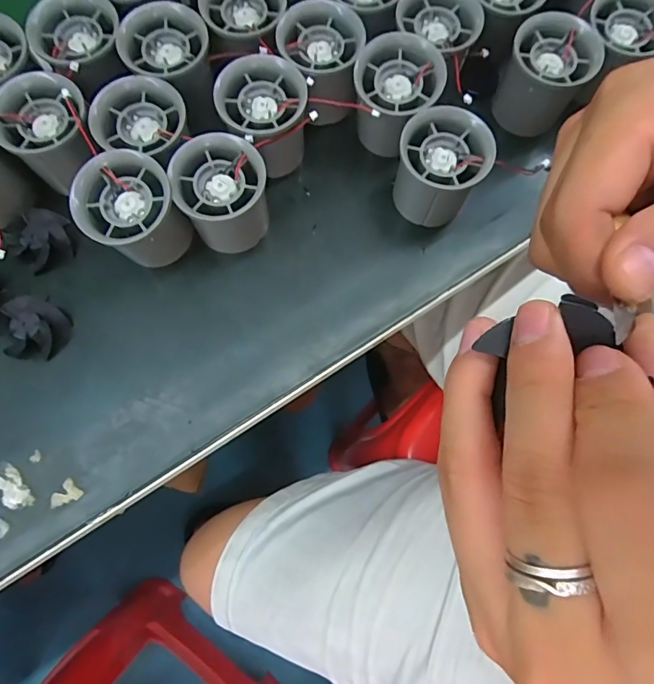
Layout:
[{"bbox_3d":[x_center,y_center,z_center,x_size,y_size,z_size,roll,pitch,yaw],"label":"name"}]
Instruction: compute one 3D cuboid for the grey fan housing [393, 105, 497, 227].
[{"bbox_3d":[0.071,-0.109,0.296,0.054,0.060,0.056,0,75,0],"label":"grey fan housing"}]

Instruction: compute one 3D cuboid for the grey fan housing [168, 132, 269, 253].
[{"bbox_3d":[-0.064,-0.091,0.289,0.055,0.056,0.053,0,75,0],"label":"grey fan housing"}]

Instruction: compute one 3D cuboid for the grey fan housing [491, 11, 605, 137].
[{"bbox_3d":[0.148,-0.181,0.314,0.052,0.053,0.052,0,75,0],"label":"grey fan housing"}]

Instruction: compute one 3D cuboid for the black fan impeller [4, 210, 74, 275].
[{"bbox_3d":[-0.186,-0.068,0.300,0.037,0.015,0.034,-40,78,-10],"label":"black fan impeller"}]

